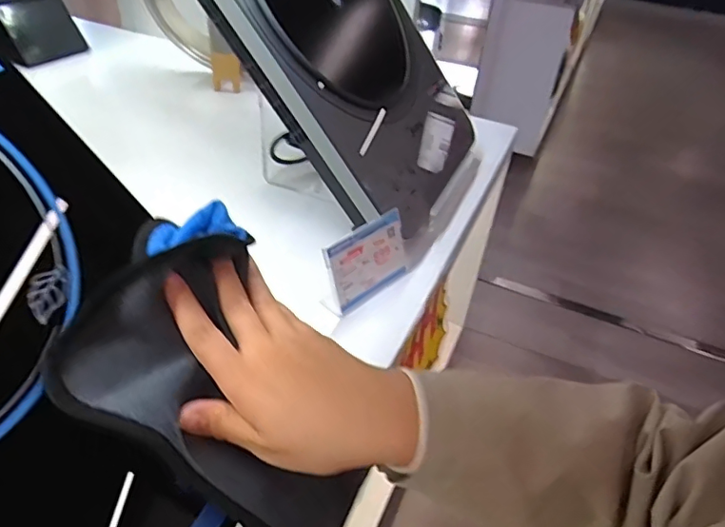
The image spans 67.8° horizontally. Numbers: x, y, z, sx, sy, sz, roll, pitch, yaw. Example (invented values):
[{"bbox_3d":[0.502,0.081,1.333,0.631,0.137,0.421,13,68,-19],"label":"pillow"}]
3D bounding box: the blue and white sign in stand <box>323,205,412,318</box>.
[{"bbox_3d":[0.005,-0.002,0.509,0.032,0.061,0.108,33,45,29],"label":"blue and white sign in stand"}]

